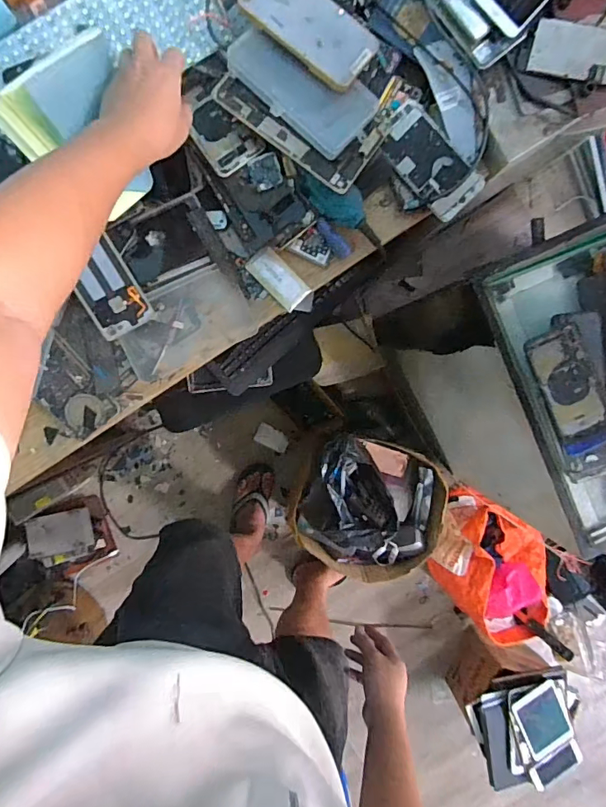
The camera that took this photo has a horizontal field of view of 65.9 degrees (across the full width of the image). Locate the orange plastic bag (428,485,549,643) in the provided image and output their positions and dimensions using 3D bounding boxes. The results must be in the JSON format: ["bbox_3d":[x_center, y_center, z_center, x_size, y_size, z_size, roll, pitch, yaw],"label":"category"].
[{"bbox_3d":[0.527,0.454,1.278,0.377,0.208,0.300,39,92,-5],"label":"orange plastic bag"}]

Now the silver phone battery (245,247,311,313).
[{"bbox_3d":[-0.034,-0.171,0.644,0.045,0.010,0.087,-45,95,1],"label":"silver phone battery"}]

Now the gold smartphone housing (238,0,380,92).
[{"bbox_3d":[0.009,-0.461,0.570,0.161,0.011,0.099,35,74,-6],"label":"gold smartphone housing"}]

